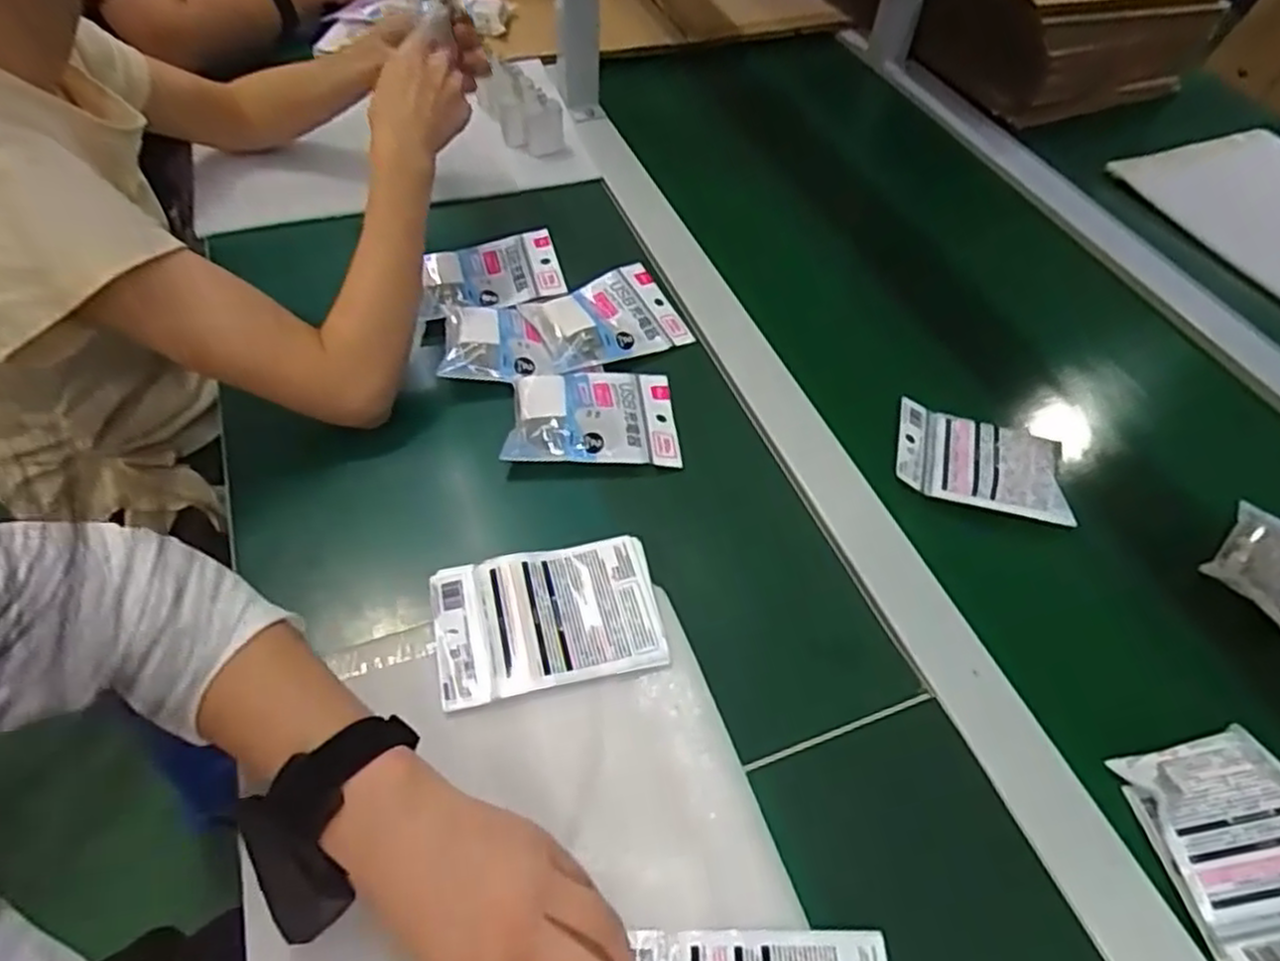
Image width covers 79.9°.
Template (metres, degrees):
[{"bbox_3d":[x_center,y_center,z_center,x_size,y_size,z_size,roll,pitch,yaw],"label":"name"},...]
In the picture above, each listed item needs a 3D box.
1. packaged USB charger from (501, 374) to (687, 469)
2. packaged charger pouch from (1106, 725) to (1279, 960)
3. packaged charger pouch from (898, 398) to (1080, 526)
[{"bbox_3d":[-0.035,-0.054,0.607,0.131,0.025,0.094,1,51,-2],"label":"packaged USB charger"},{"bbox_3d":[0.345,0.200,0.422,0.094,0.017,0.122,-18,45,6],"label":"packaged charger pouch"},{"bbox_3d":[0.270,-0.018,0.602,0.130,0.020,0.091,14,52,9],"label":"packaged charger pouch"}]

